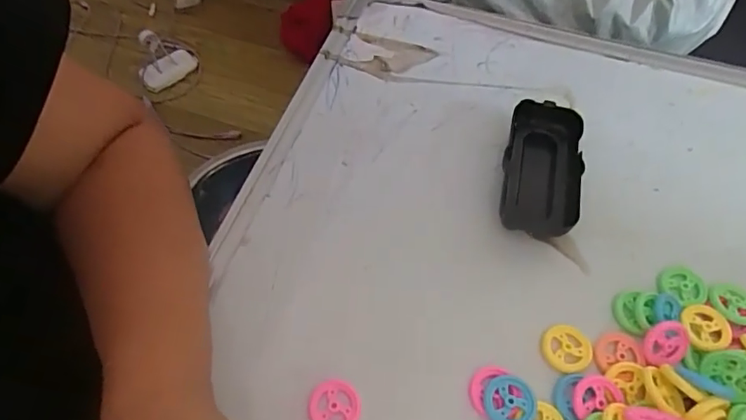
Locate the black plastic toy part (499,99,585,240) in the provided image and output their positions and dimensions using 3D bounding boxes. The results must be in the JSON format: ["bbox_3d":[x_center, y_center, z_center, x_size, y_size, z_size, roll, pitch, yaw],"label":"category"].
[{"bbox_3d":[0.123,-0.031,0.371,0.053,0.024,0.104,14,59,8],"label":"black plastic toy part"}]

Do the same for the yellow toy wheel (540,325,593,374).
[{"bbox_3d":[0.120,0.085,0.310,0.031,0.004,0.029,0,58,-1],"label":"yellow toy wheel"}]

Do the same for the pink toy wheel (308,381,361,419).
[{"bbox_3d":[-0.022,0.115,0.293,0.030,0.004,0.029,0,58,-1],"label":"pink toy wheel"}]

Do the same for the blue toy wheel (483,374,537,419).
[{"bbox_3d":[0.078,0.111,0.290,0.029,0.005,0.029,-8,64,16],"label":"blue toy wheel"}]

